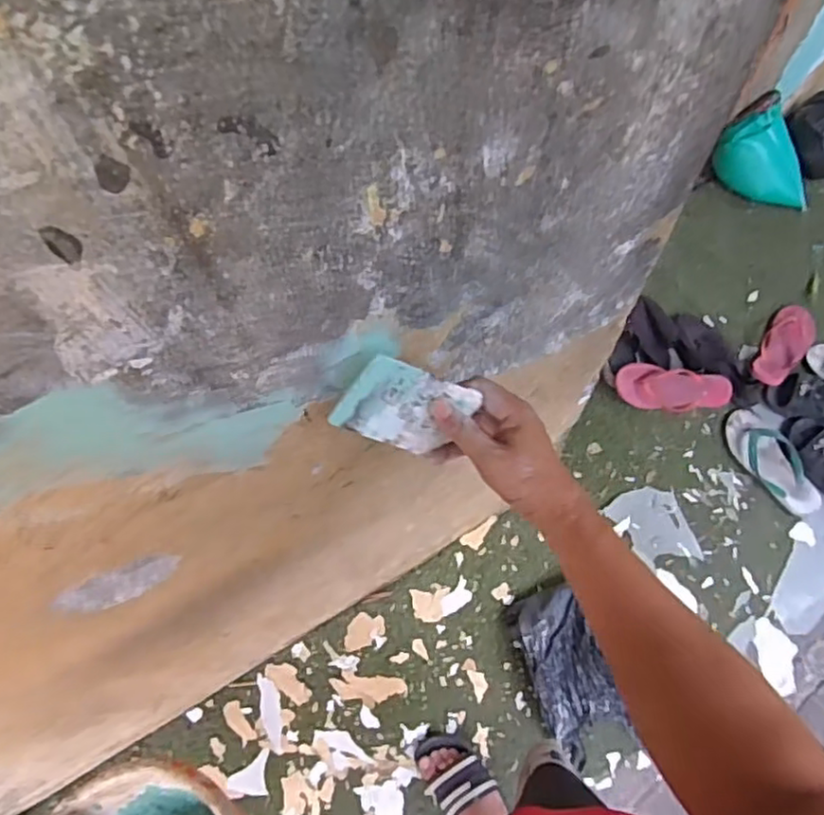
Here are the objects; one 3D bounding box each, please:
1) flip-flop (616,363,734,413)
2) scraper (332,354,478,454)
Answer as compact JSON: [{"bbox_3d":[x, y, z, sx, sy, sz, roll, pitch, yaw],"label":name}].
[{"bbox_3d":[0.585,-0.039,1.455,0.246,0.033,0.094,8,73,2],"label":"flip-flop"},{"bbox_3d":[-0.007,0.001,0.521,0.097,0.077,0.005,19,36,-30],"label":"scraper"}]

